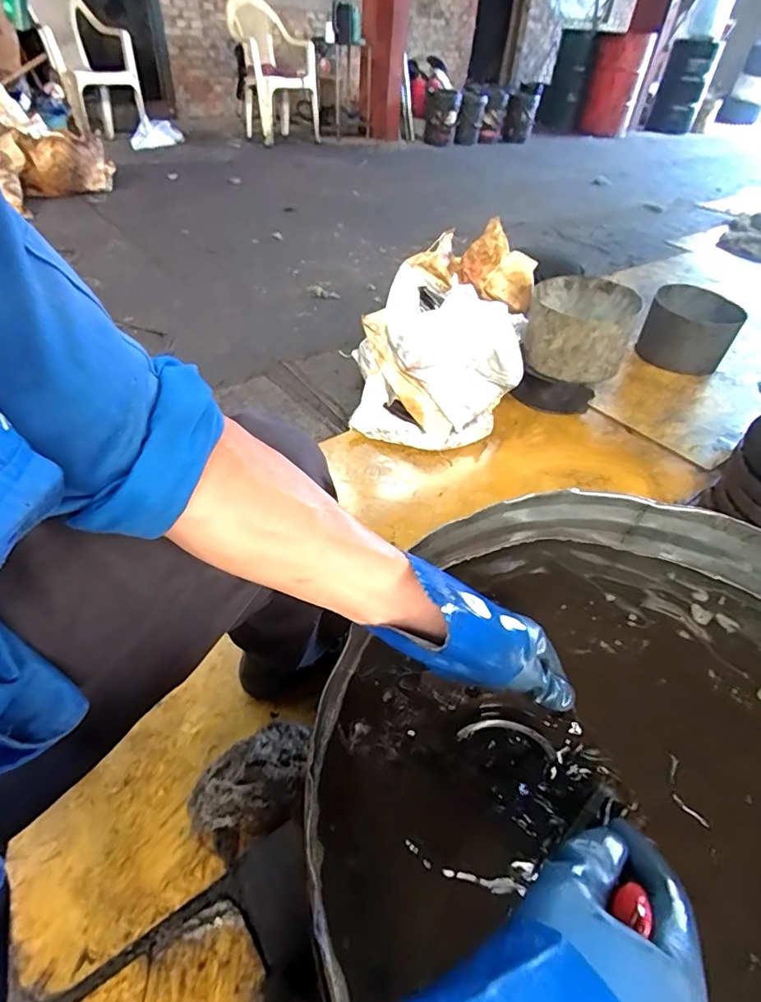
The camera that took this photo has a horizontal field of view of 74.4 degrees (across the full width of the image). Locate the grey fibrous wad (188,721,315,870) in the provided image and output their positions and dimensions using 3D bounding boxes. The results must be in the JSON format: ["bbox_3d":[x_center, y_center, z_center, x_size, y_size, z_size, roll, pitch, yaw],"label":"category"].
[{"bbox_3d":[-0.177,0.397,0.705,0.177,0.060,0.117,-26,51,-29],"label":"grey fibrous wad"}]

